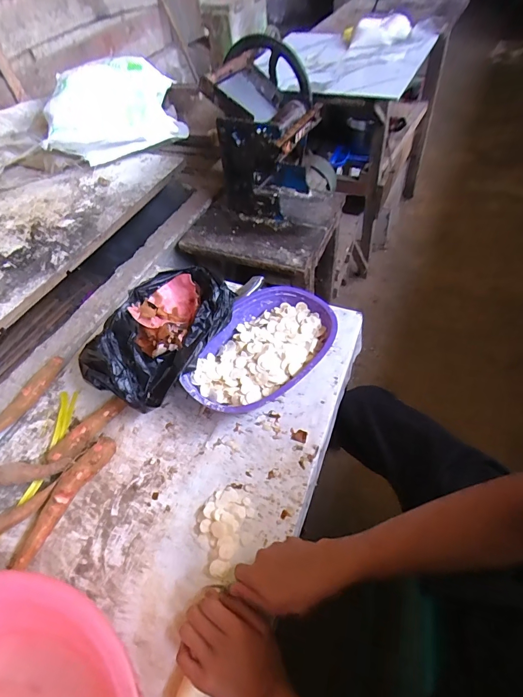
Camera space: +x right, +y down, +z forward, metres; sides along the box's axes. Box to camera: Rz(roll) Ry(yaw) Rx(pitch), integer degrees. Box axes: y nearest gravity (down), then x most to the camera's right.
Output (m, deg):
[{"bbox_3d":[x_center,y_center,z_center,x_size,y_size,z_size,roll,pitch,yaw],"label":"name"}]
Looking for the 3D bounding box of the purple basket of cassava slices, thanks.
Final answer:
[{"bbox_3d":[0.001,0.010,0.689,0.210,0.070,0.301,28,57,26],"label":"purple basket of cassava slices"}]

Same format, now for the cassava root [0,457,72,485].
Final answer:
[{"bbox_3d":[-0.403,0.203,0.614,0.185,0.039,0.043,1,49,6],"label":"cassava root"}]

